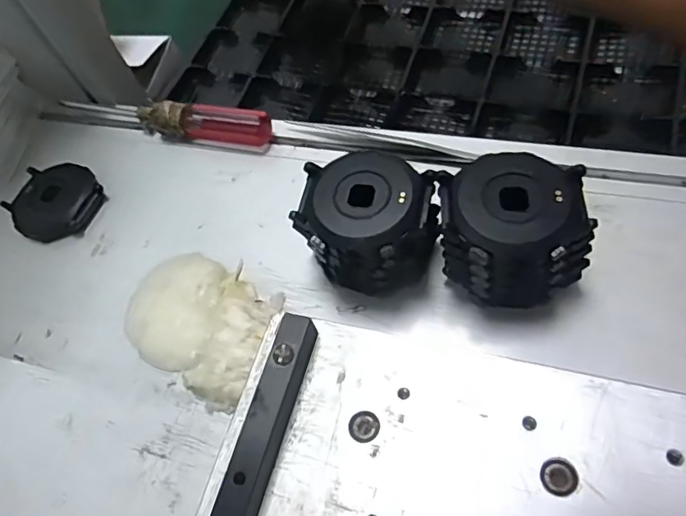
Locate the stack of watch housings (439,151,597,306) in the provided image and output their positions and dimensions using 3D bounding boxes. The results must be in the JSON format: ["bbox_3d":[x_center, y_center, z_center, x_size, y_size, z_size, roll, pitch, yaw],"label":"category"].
[{"bbox_3d":[0.068,-0.008,0.219,0.056,0.041,0.056,-2,59,10],"label":"stack of watch housings"}]

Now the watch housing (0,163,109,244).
[{"bbox_3d":[-0.161,-0.031,0.306,0.054,0.013,0.046,21,65,22],"label":"watch housing"}]

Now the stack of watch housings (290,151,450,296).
[{"bbox_3d":[0.010,-0.010,0.237,0.056,0.055,0.050,7,61,14],"label":"stack of watch housings"}]

